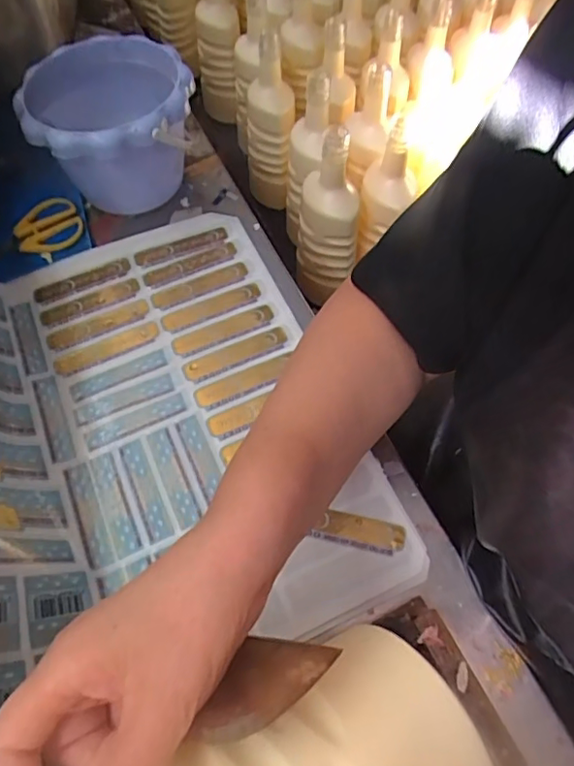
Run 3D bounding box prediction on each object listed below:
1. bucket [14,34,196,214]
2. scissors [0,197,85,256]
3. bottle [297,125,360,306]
[{"bbox_3d":[-0.169,-0.244,0.554,0.157,0.119,0.149,0,59,0],"label":"bucket"},{"bbox_3d":[-0.250,-0.147,0.551,0.104,0.017,0.052,-27,62,-16],"label":"scissors"},{"bbox_3d":[0.055,-0.210,0.733,0.079,0.242,0.073,4,59,2],"label":"bottle"}]

